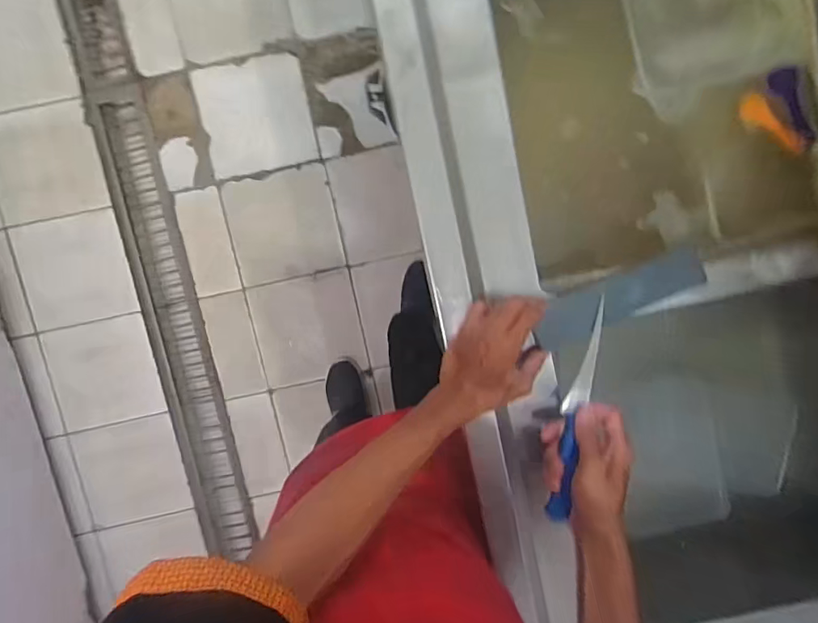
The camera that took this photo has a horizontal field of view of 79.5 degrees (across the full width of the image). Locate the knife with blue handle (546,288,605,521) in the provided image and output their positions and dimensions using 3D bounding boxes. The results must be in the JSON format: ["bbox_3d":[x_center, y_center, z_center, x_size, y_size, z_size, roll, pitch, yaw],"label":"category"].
[{"bbox_3d":[0.182,0.106,0.535,0.023,0.021,0.238,14,83,-2],"label":"knife with blue handle"}]

